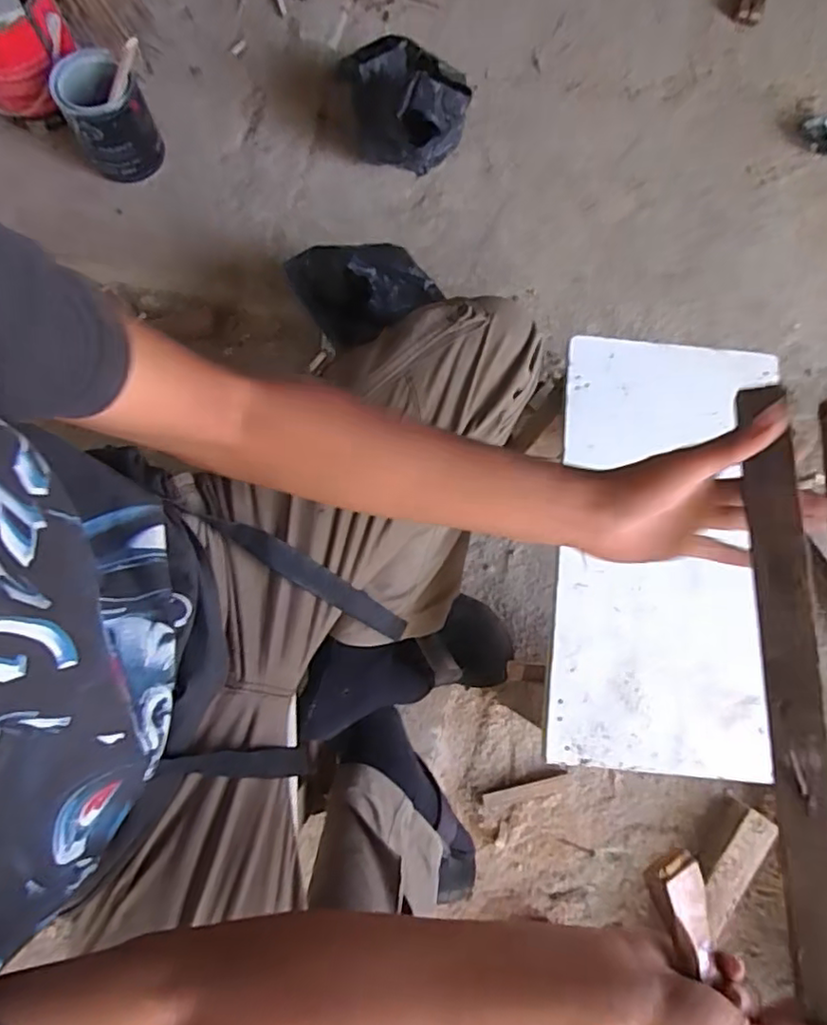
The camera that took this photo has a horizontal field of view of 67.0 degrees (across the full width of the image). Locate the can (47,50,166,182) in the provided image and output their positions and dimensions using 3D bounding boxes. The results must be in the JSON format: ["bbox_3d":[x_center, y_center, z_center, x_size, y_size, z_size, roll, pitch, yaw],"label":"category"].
[{"bbox_3d":[-0.432,-0.557,0.897,0.108,0.136,0.109,-36,81,-8],"label":"can"}]

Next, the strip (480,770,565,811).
[{"bbox_3d":[0.145,0.360,0.810,0.112,0.006,0.019,-16,78,-5],"label":"strip"}]

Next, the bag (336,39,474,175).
[{"bbox_3d":[-0.012,-0.573,0.889,0.174,0.163,0.135,-5,78,-2],"label":"bag"}]

